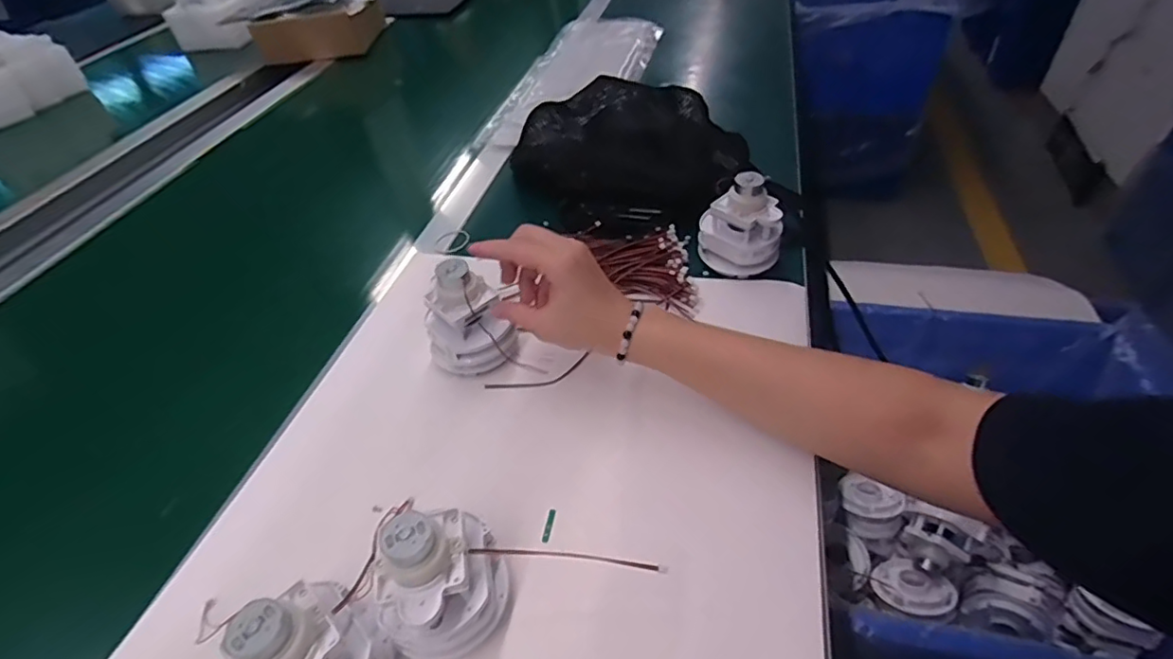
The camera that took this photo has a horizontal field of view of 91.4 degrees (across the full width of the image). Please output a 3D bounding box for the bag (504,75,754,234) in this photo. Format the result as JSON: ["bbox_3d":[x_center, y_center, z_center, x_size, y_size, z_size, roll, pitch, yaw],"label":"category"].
[{"bbox_3d":[0.036,-0.175,0.583,0.239,0.092,0.133,9,46,12],"label":"bag"}]

